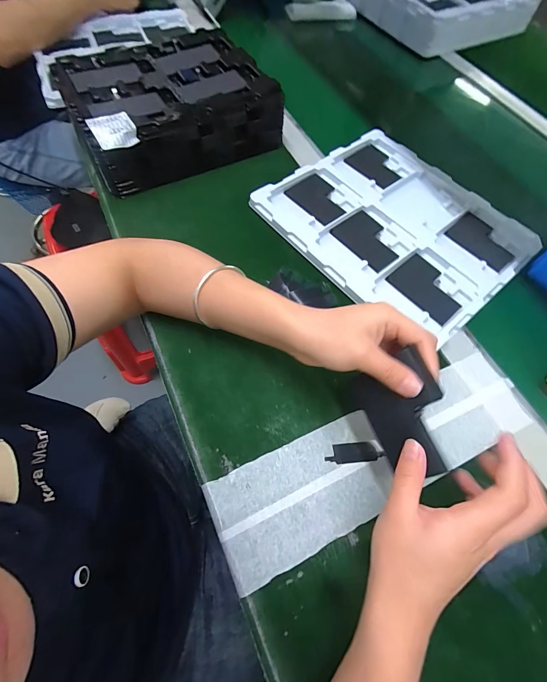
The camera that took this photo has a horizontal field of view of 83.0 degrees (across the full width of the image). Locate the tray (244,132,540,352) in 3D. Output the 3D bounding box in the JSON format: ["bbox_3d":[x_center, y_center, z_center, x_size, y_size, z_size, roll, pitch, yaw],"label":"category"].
[{"bbox_3d":[0.174,-0.168,0.447,0.283,0.017,0.321,-35,70,-19],"label":"tray"}]

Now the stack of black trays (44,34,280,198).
[{"bbox_3d":[-0.165,-0.370,0.488,0.281,0.088,0.232,-30,69,-16],"label":"stack of black trays"}]

